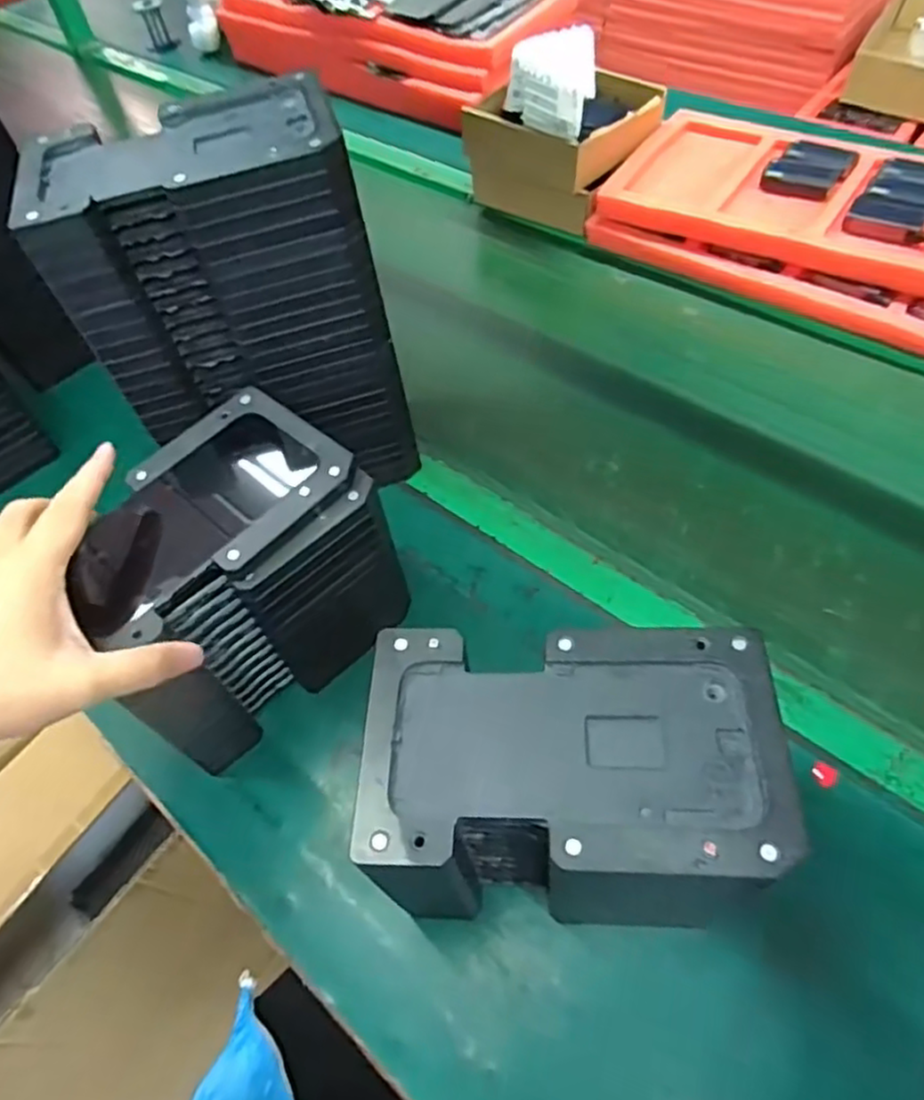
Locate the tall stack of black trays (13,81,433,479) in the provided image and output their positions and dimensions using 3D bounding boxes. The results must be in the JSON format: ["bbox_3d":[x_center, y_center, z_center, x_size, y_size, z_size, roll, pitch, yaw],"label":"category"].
[{"bbox_3d":[-0.150,-0.160,0.516,0.192,0.271,0.116,-12,55,-1],"label":"tall stack of black trays"}]

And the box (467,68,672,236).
[{"bbox_3d":[0.120,-0.475,0.803,0.176,0.089,0.188,30,64,24],"label":"box"}]

